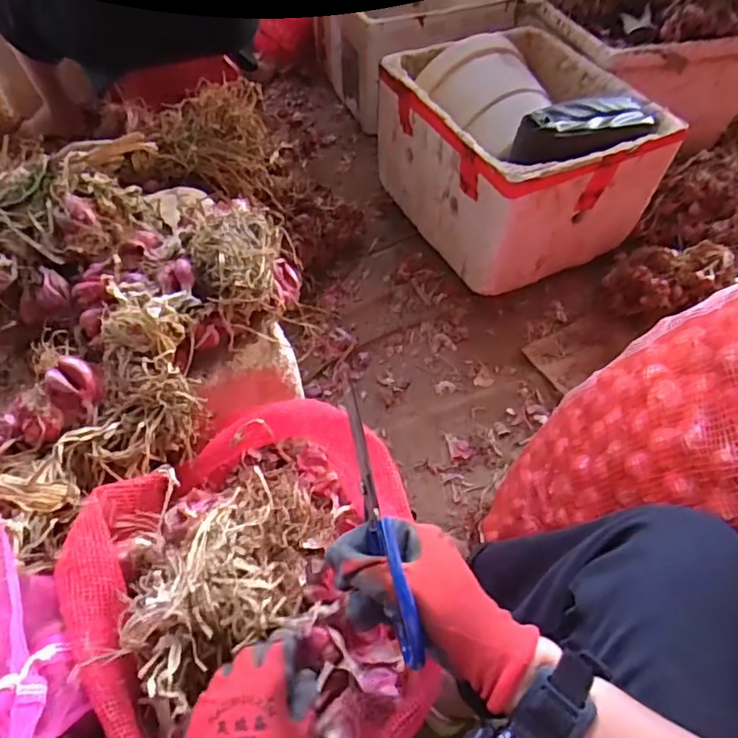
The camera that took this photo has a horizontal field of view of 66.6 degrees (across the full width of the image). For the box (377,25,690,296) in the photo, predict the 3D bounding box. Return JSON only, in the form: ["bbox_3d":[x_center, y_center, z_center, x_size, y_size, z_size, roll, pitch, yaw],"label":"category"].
[{"bbox_3d":[0.313,-0.466,1.220,0.446,0.327,0.474,-21,57,-17],"label":"box"}]

